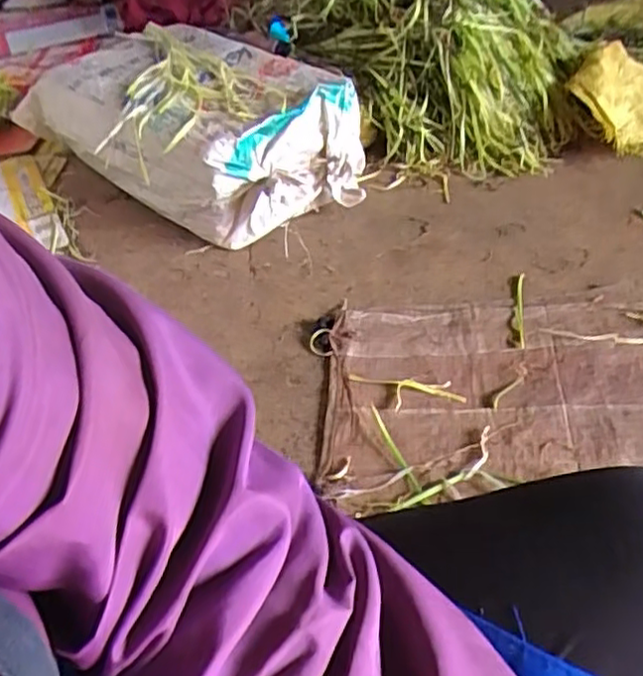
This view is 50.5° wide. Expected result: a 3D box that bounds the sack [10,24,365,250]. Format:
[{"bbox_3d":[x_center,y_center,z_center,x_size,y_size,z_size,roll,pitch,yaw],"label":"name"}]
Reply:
[{"bbox_3d":[-0.287,-0.446,1.401,0.360,0.304,0.787,-33,48,-25],"label":"sack"}]

